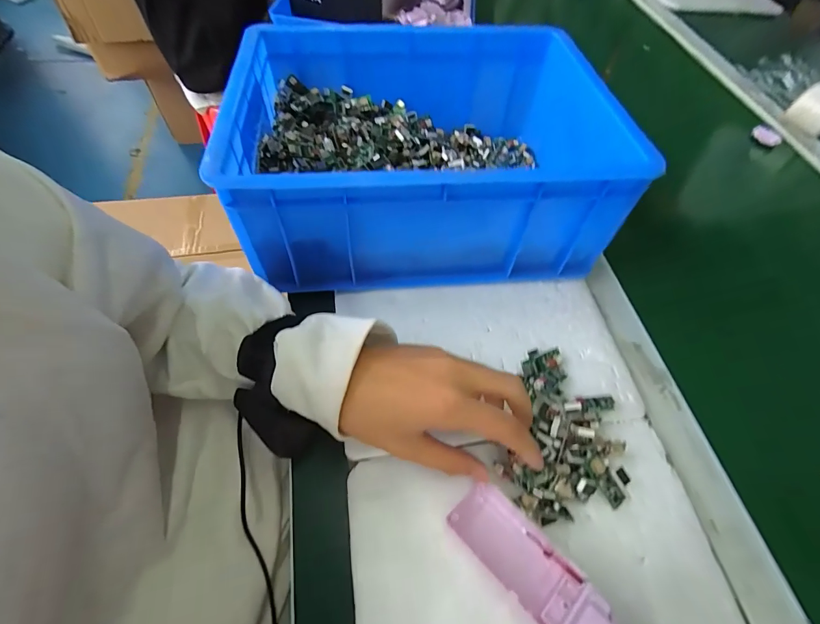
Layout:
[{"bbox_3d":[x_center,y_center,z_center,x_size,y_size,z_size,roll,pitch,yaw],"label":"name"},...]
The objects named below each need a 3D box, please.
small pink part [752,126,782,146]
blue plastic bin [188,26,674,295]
[{"bbox_3d":[0.528,-0.260,0.577,0.014,0.015,0.040,-24,60,-17],"label":"small pink part"},{"bbox_3d":[0.011,-0.161,0.398,0.328,0.132,0.255,-3,58,-6],"label":"blue plastic bin"}]

